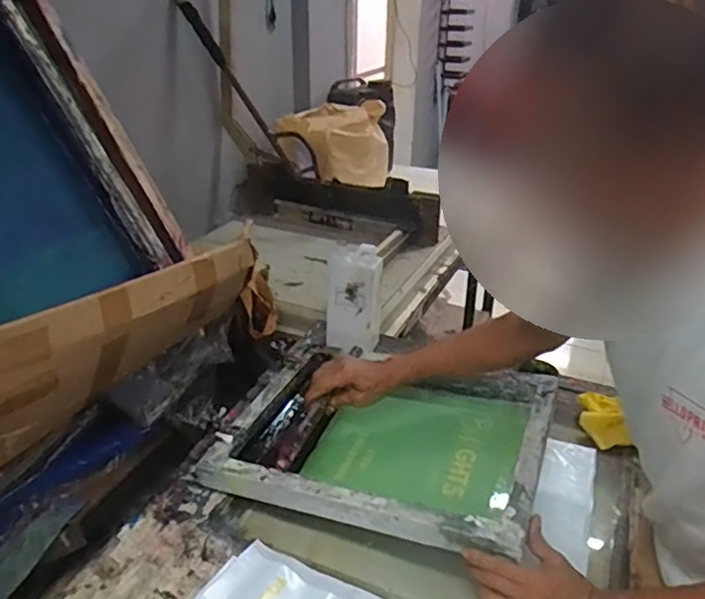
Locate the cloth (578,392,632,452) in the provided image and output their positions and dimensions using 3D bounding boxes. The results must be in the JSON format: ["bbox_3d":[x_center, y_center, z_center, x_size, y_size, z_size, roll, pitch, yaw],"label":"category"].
[{"bbox_3d":[0.410,0.195,1.013,0.078,0.022,0.103,-18,50,25],"label":"cloth"}]

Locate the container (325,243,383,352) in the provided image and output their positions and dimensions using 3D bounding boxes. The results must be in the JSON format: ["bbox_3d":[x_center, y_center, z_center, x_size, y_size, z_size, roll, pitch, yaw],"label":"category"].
[{"bbox_3d":[0.001,0.005,1.185,0.105,0.201,0.052,-1,28,-5],"label":"container"}]

